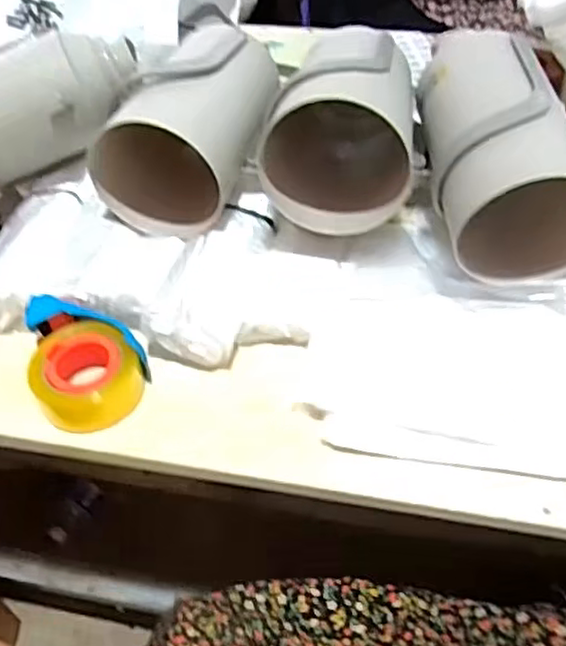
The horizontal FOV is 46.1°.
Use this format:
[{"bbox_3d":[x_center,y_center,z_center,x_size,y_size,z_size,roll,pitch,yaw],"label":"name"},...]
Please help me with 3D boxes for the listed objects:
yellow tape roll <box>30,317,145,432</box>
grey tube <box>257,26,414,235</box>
[{"bbox_3d":[-0.202,0.052,0.686,0.103,0.061,0.099,-2,47,2],"label":"yellow tape roll"},{"bbox_3d":[0.069,-0.230,0.802,0.178,0.173,0.278,3,48,6],"label":"grey tube"}]

